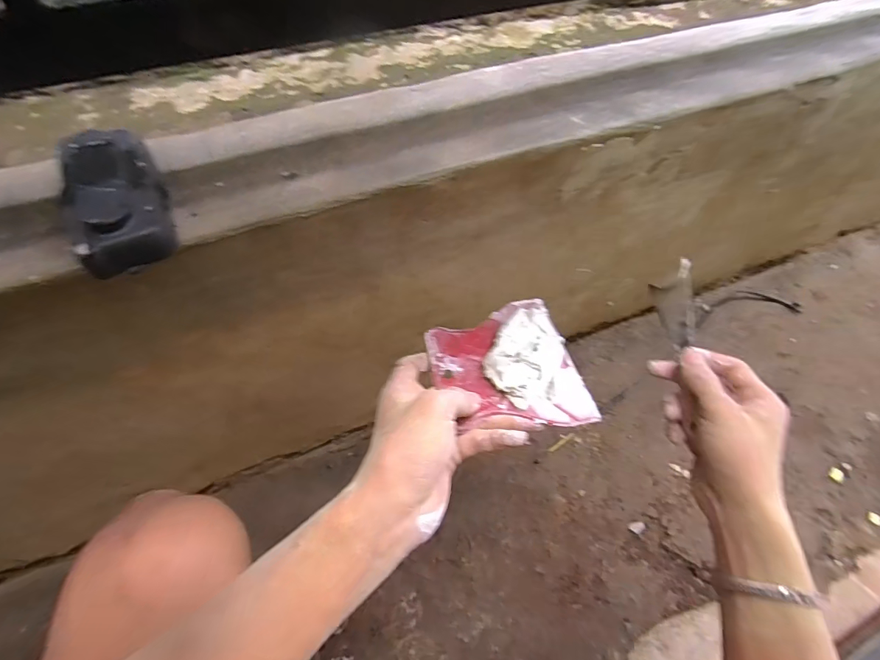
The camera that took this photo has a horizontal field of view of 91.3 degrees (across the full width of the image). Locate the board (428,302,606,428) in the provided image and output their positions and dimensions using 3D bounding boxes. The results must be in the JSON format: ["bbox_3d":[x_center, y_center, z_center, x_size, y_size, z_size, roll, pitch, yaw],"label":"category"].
[{"bbox_3d":[0.050,0.028,0.347,0.109,0.025,0.122,-12,52,-3],"label":"board"}]

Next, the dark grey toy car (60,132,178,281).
[{"bbox_3d":[-0.200,-0.083,0.266,0.049,0.029,0.097,-24,67,-15],"label":"dark grey toy car"}]

